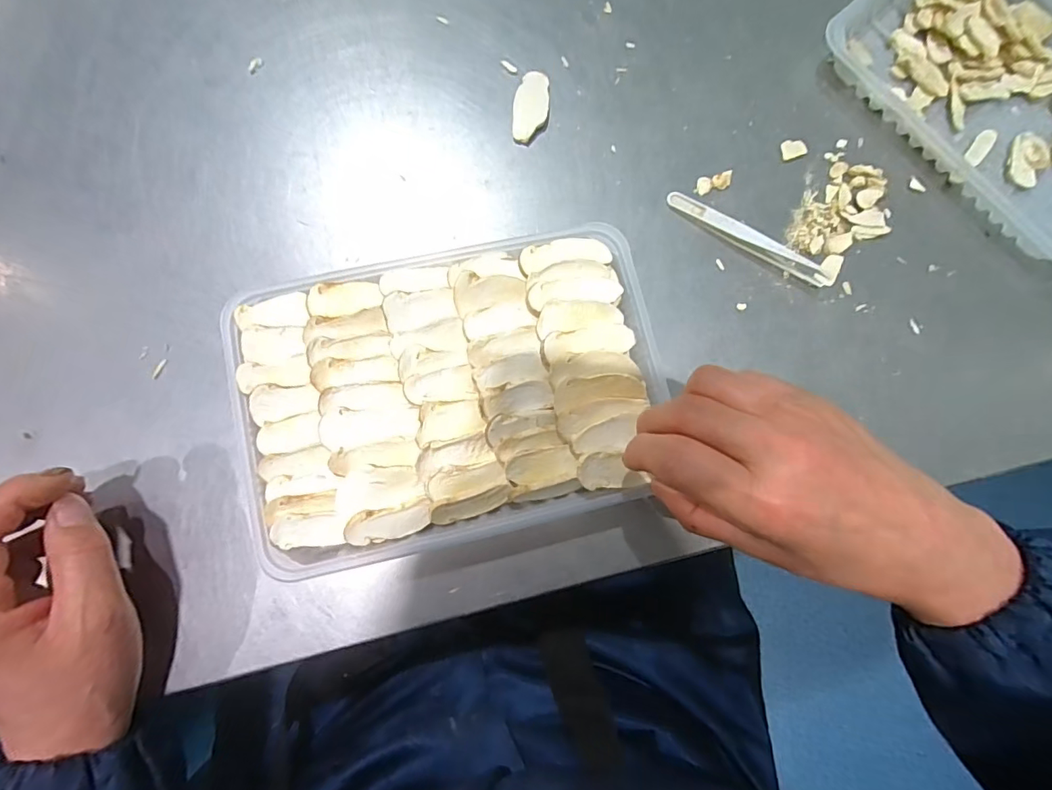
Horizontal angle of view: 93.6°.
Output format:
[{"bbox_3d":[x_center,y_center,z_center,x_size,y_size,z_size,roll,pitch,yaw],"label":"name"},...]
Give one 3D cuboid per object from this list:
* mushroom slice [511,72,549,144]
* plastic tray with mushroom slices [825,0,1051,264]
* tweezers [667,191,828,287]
[{"bbox_3d":[0.003,-0.191,0.328,0.022,0.005,0.048,6,81,-2],"label":"mushroom slice"},{"bbox_3d":[0.337,-0.213,0.346,0.155,0.023,0.231,-42,86,-8],"label":"plastic tray with mushroom slices"},{"bbox_3d":[0.144,-0.102,0.320,0.113,0.011,0.012,30,81,1],"label":"tweezers"}]

